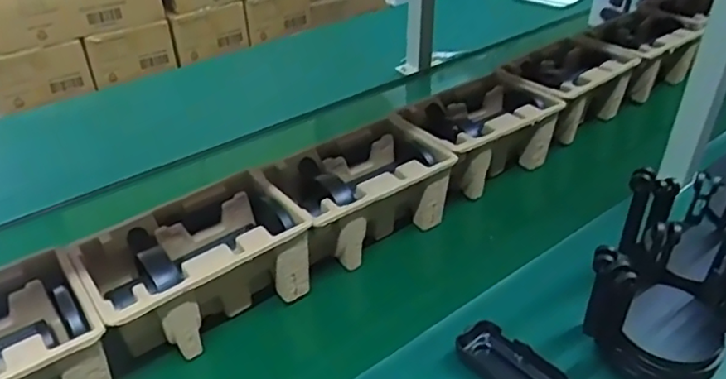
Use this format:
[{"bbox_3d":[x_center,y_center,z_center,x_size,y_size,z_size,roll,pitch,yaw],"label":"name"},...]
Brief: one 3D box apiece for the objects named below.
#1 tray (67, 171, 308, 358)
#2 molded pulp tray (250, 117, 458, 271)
[{"bbox_3d":[-0.181,0.087,0.653,0.224,0.097,0.141,-25,42,-26],"label":"tray"},{"bbox_3d":[-0.006,0.006,0.758,0.222,0.104,0.144,-29,44,-30],"label":"molded pulp tray"}]

